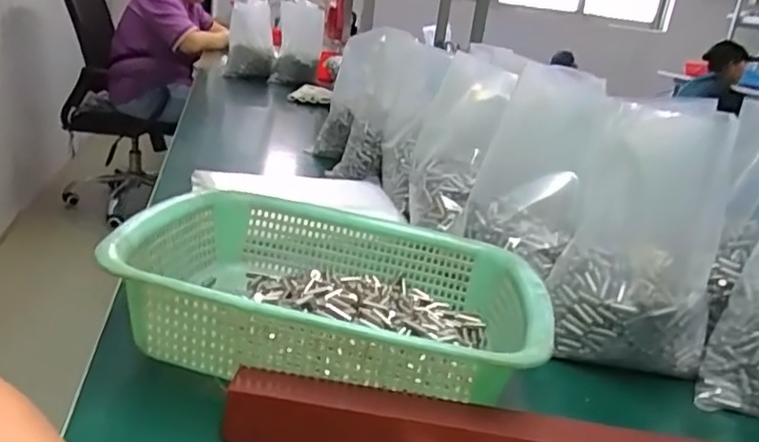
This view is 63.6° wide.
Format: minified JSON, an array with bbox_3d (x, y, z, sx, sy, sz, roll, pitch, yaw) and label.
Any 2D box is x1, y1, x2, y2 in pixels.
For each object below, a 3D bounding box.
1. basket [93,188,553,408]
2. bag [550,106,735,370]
[{"bbox_3d":[-0.030,0.054,0.473,0.298,0.082,0.227,9,20,5],"label":"basket"},{"bbox_3d":[0.229,0.011,0.527,0.130,0.199,0.133,15,21,20],"label":"bag"}]

